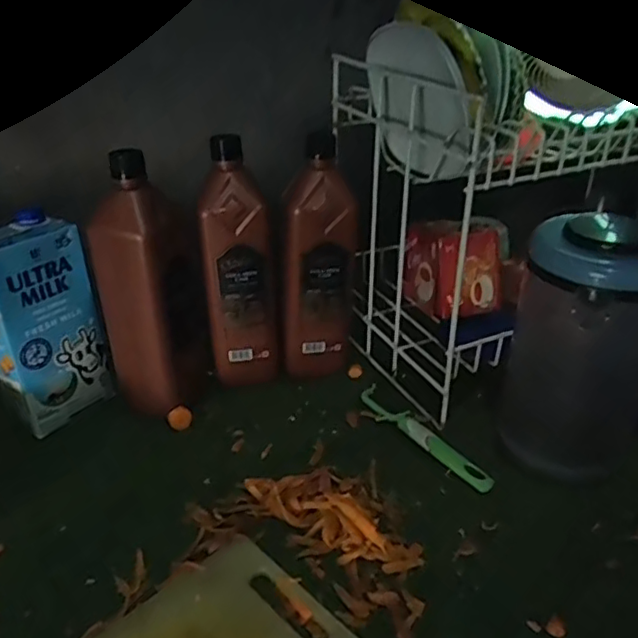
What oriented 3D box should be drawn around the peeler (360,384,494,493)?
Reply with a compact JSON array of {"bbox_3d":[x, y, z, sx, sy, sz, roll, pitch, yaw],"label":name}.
[{"bbox_3d":[0.099,0.114,0.616,0.026,0.014,0.181,-18,35,-27],"label":"peeler"}]

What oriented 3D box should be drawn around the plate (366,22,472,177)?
[{"bbox_3d":[0.094,-0.204,0.585,0.032,0.129,0.152,-12,32,-18],"label":"plate"}]

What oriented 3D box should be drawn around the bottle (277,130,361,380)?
[{"bbox_3d":[-0.002,-0.063,0.677,0.082,0.256,0.089,0,30,-2],"label":"bottle"}]

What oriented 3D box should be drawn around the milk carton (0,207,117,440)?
[{"bbox_3d":[-0.274,0.003,0.611,0.068,0.188,0.101,20,35,30],"label":"milk carton"}]

